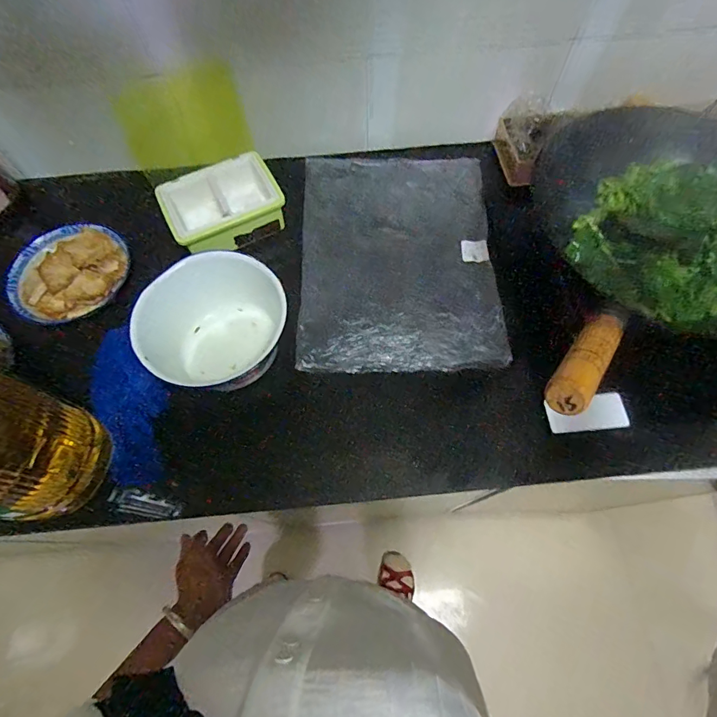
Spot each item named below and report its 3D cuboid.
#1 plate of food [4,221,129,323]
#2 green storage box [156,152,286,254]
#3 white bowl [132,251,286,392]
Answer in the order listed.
[{"bbox_3d":[-0.420,-0.127,0.620,0.158,0.028,0.164,-1,66,1],"label":"plate of food"},{"bbox_3d":[-0.204,-0.233,0.644,0.167,0.050,0.121,-26,68,-10],"label":"green storage box"},{"bbox_3d":[-0.182,-0.053,0.553,0.193,0.087,0.156,-21,67,-8],"label":"white bowl"}]

